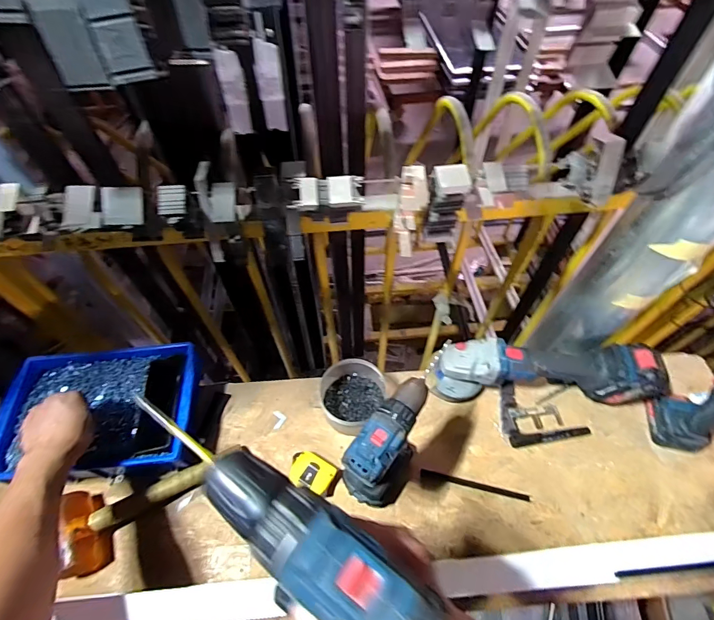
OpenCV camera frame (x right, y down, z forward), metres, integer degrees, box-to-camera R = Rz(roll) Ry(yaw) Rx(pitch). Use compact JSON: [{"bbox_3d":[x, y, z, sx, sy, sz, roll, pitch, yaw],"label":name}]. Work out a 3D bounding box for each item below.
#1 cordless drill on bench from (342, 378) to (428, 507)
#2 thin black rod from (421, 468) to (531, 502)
[{"bbox_3d":[0.050,0.204,0.582,0.080,0.224,0.145,35,63,18],"label":"cordless drill on bench"},{"bbox_3d":[0.192,0.286,0.657,0.173,0.011,0.011,12,58,5],"label":"thin black rod"}]

